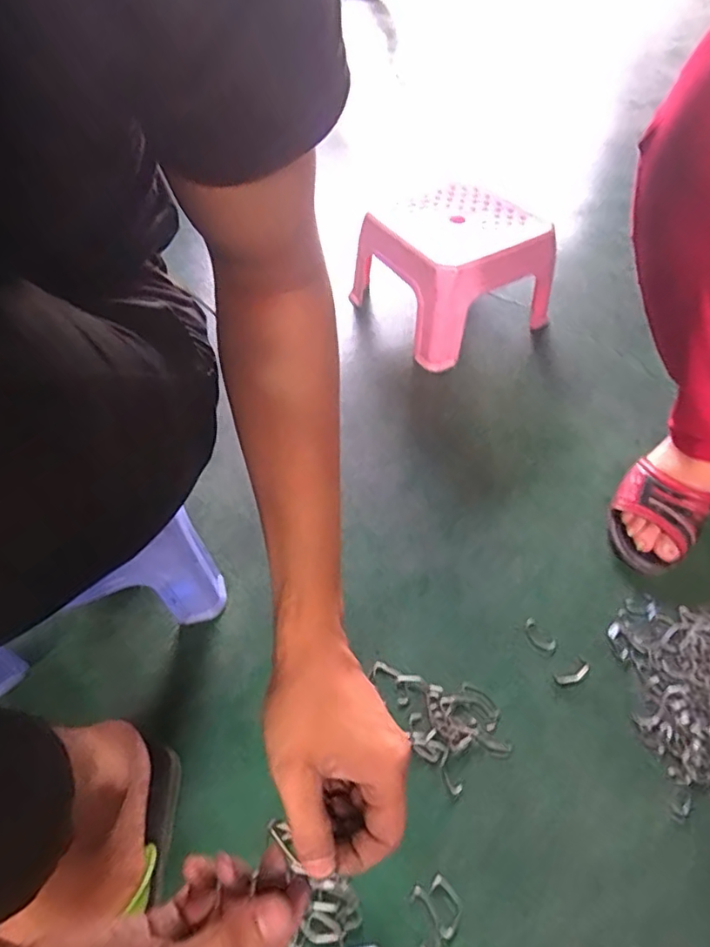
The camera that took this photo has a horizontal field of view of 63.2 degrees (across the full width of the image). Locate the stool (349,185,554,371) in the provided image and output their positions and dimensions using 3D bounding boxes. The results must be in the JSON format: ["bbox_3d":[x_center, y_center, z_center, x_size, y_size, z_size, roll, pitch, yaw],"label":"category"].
[{"bbox_3d":[0.151,-0.289,0.850,0.217,0.166,0.178,-30,56,-22],"label":"stool"}]

